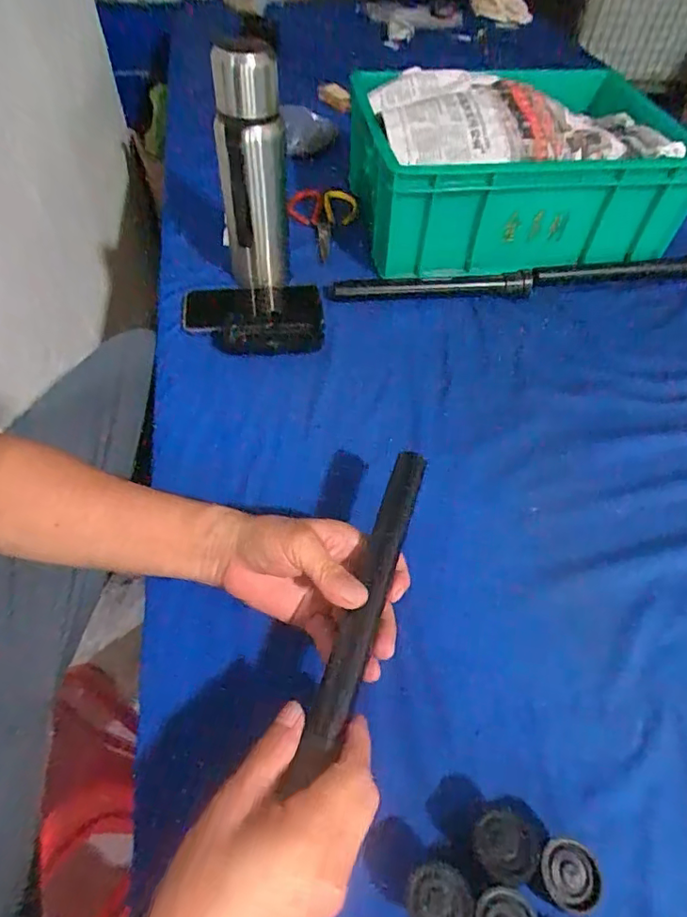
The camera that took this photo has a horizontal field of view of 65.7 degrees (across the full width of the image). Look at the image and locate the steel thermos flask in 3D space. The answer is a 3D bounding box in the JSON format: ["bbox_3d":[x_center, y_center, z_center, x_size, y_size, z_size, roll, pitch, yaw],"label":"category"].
[{"bbox_3d":[-0.098,-0.302,0.577,0.071,0.239,0.067,-4,52,-6],"label":"steel thermos flask"}]

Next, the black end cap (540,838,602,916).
[{"bbox_3d":[0.128,0.244,0.311,0.034,0.031,0.032,1,52,-2],"label":"black end cap"}]

